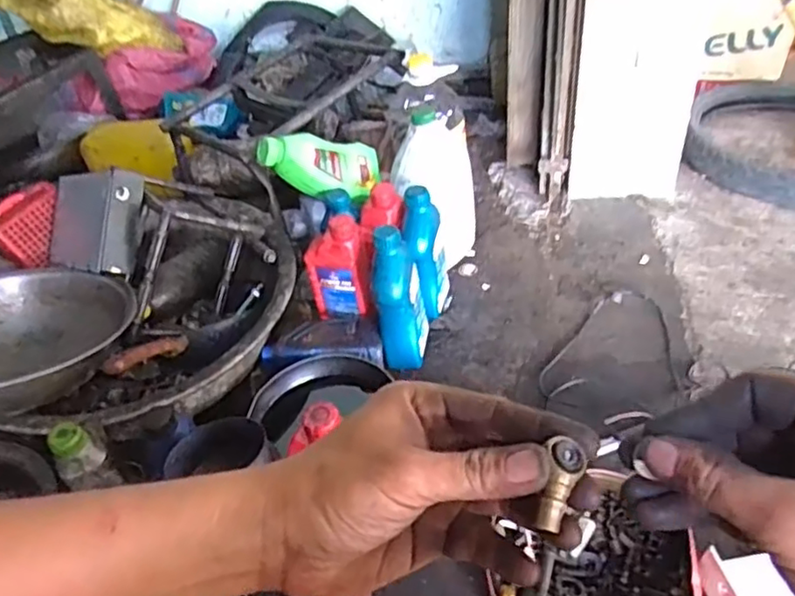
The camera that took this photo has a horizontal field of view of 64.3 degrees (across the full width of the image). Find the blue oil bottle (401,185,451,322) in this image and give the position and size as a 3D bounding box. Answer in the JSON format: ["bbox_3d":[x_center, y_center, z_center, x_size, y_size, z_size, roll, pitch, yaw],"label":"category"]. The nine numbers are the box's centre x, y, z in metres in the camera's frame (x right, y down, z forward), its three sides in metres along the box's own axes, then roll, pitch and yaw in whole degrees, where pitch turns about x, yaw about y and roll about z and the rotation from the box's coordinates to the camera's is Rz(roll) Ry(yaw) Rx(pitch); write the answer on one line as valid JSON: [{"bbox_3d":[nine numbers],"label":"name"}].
[{"bbox_3d":[0.052,-0.071,1.120,0.073,0.214,0.118,-3,41,5],"label":"blue oil bottle"}]

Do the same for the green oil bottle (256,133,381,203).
[{"bbox_3d":[-0.133,-0.234,1.139,0.234,0.115,0.060,3,-9,-35],"label":"green oil bottle"}]

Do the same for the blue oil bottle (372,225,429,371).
[{"bbox_3d":[0.005,0.000,1.054,0.088,0.244,0.076,-12,22,-5],"label":"blue oil bottle"}]

